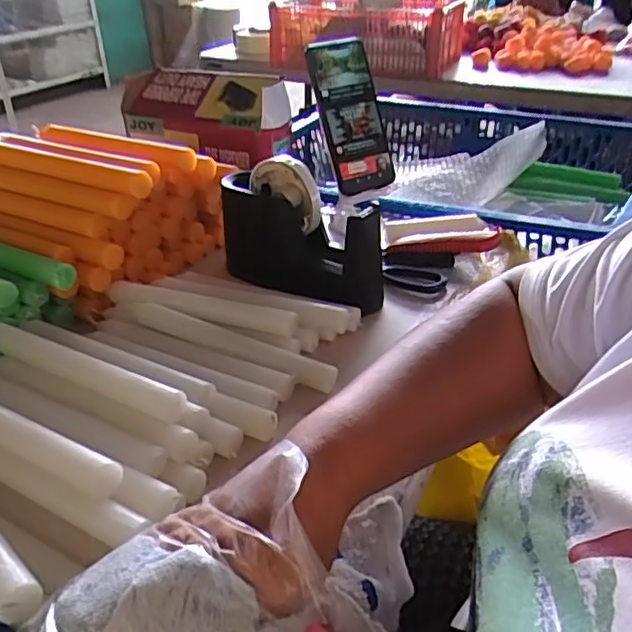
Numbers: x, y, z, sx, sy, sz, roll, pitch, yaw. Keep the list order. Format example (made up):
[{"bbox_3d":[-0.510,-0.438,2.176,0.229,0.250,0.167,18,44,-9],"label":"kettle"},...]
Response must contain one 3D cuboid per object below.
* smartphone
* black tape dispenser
[{"bbox_3d":[0.041,-0.222,0.686,0.078,0.161,0.013,-21,14,-23],"label":"smartphone"},{"bbox_3d":[-0.015,-0.089,0.626,0.160,0.141,0.054,12,35,21],"label":"black tape dispenser"}]

